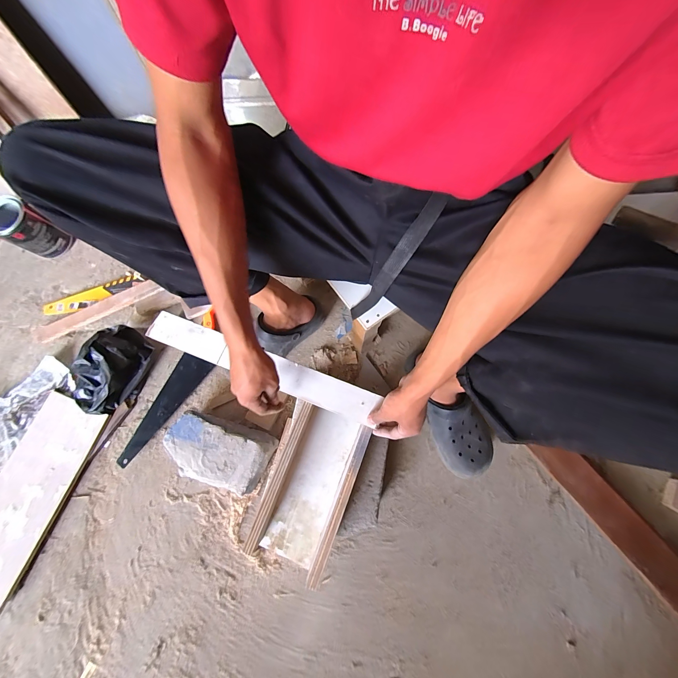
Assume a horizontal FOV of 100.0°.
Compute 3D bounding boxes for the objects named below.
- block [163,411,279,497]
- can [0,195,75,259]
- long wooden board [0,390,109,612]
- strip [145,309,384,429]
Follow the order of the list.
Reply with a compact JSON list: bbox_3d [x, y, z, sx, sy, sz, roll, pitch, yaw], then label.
[{"bbox_3d":[-0.253,0.240,0.609,0.209,0.073,0.117,16,74,7],"label":"block"},{"bbox_3d":[-0.838,-0.298,0.772,0.102,0.146,0.095,-1,73,2],"label":"can"},{"bbox_3d":[-0.679,0.335,0.616,0.196,0.019,0.402,20,74,13],"label":"long wooden board"},{"bbox_3d":[-0.152,0.048,0.536,0.459,0.010,0.060,20,76,7],"label":"strip"}]

